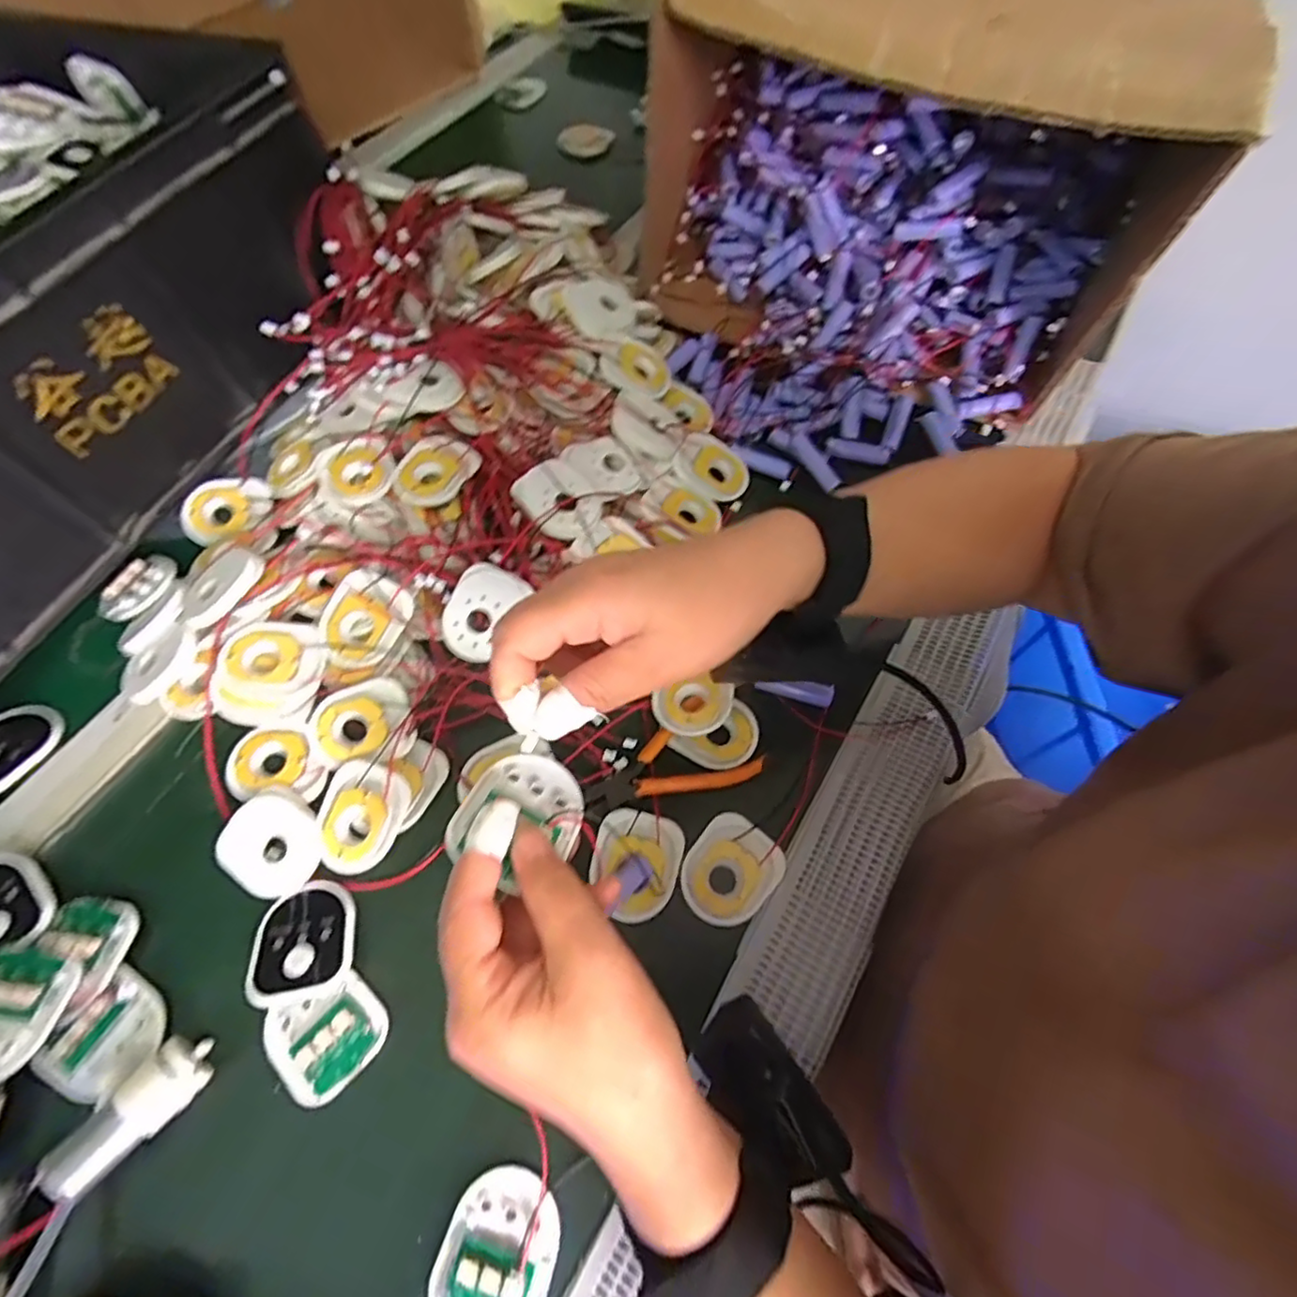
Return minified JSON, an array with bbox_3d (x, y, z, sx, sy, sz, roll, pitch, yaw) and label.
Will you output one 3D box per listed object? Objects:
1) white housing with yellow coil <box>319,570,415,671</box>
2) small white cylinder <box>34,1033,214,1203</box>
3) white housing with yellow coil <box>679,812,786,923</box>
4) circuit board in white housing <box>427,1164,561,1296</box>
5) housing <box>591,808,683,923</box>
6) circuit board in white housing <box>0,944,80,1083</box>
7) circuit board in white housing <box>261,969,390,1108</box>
[{"bbox_3d":[-0.175,-0.017,0.393,0.047,0.013,0.059,31,84,5],"label":"white housing with yellow coil"},{"bbox_3d":[-0.237,0.215,0.293,0.028,0.024,0.065,35,53,17],"label":"small white cylinder"},{"bbox_3d":[0.046,0.126,0.359,0.047,0.006,0.058,35,68,18],"label":"white housing with yellow coil"},{"bbox_3d":[-0.066,0.268,0.280,0.050,0.012,0.057,19,64,11],"label":"circuit board in white housing"},{"bbox_3d":[-0.007,0.120,0.357,0.047,0.007,0.058,11,63,7],"label":"housing"},{"bbox_3d":[-0.312,0.176,0.304,0.044,0.019,0.057,8,62,5],"label":"circuit board in white housing"},{"bbox_3d":[-0.164,0.195,0.323,0.053,0.017,0.051,41,70,20],"label":"circuit board in white housing"}]

